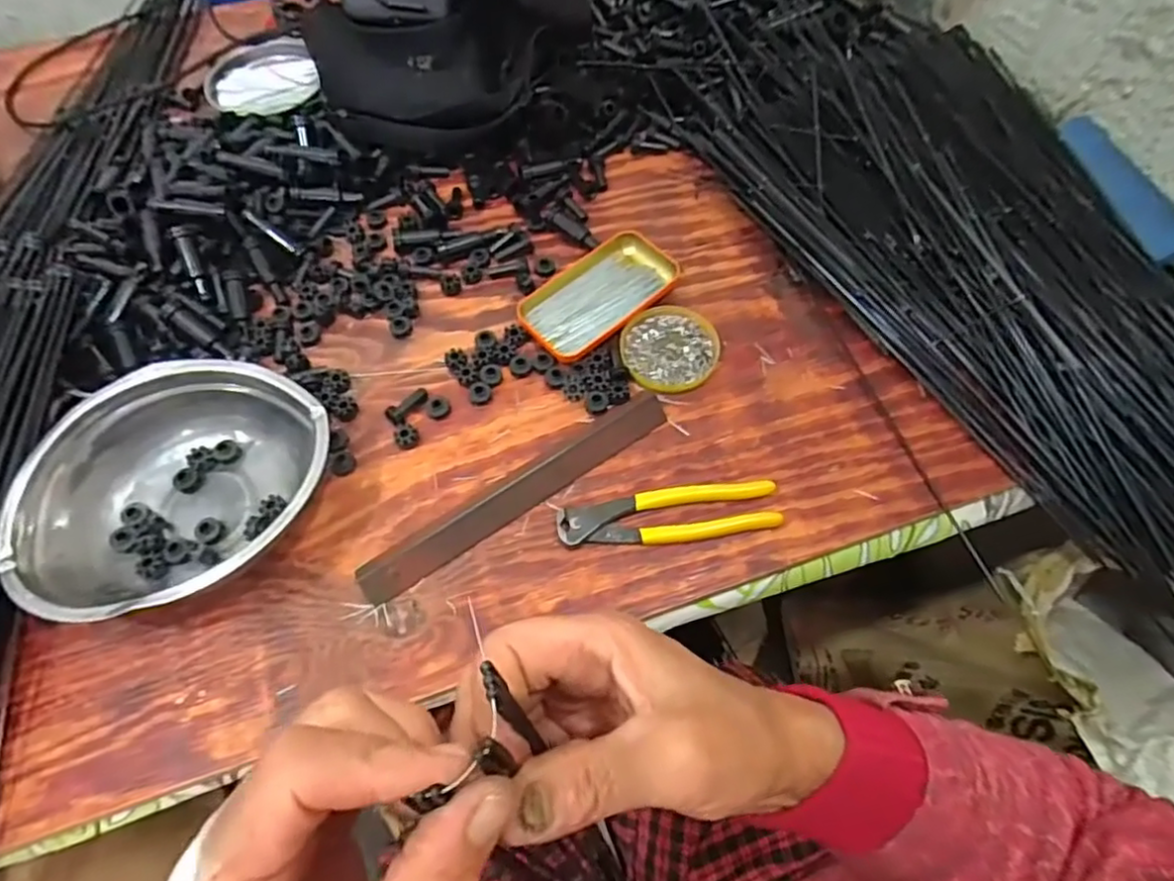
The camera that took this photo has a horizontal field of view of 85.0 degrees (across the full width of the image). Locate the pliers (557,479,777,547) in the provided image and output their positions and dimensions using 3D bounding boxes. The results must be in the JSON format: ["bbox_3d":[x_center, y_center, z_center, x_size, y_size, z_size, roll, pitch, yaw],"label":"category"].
[{"bbox_3d":[0.061,0.057,0.477,0.161,0.013,0.039,-7,62,-3],"label":"pliers"}]

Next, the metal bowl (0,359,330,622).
[{"bbox_3d":[-0.293,0.036,0.464,0.211,0.063,0.182,-16,63,-7],"label":"metal bowl"}]

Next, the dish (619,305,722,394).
[{"bbox_3d":[0.070,-0.078,0.546,0.078,0.017,0.079,0,62,1],"label":"dish"}]

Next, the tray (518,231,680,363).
[{"bbox_3d":[0.010,-0.128,0.567,0.142,0.017,0.081,-40,68,-18],"label":"tray"}]

